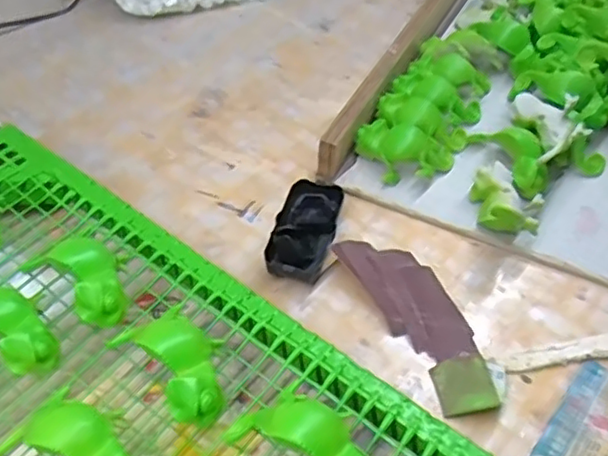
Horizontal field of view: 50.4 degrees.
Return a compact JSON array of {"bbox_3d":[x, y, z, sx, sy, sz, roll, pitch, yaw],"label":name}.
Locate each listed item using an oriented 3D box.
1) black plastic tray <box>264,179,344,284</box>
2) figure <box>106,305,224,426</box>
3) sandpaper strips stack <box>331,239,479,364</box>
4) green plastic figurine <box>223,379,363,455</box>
[{"bbox_3d":[0.001,0.003,0.584,0.051,0.029,0.109,10,49,7],"label":"black plastic tray"},{"bbox_3d":[-0.085,0.088,0.434,0.050,0.045,0.093,-32,57,-26],"label":"figure"},{"bbox_3d":[0.091,0.053,0.546,0.067,0.023,0.135,-27,55,-23],"label":"sandpaper strips stack"},{"bbox_3d":[0.006,0.128,0.396,0.096,0.042,0.057,33,55,25],"label":"green plastic figurine"}]

